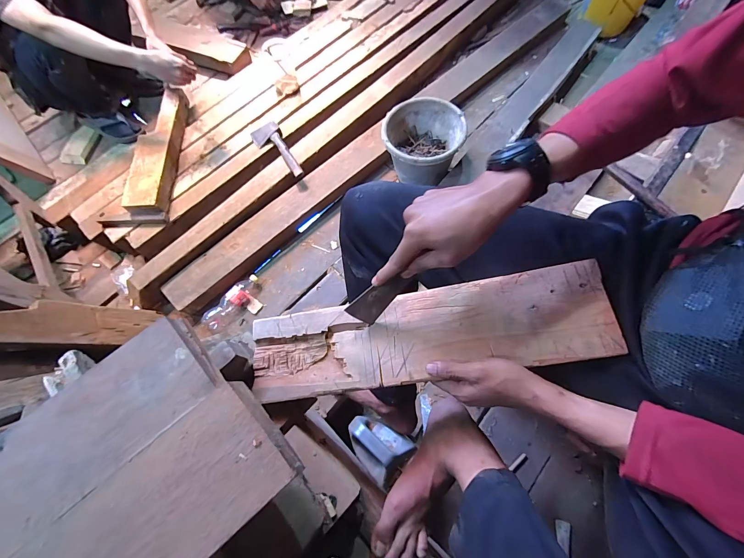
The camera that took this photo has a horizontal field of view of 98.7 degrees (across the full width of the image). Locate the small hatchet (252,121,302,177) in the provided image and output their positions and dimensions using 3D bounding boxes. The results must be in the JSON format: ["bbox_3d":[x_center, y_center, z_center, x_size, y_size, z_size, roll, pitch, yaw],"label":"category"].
[{"bbox_3d":[-0.350,-0.465,1.152,0.106,0.040,0.249,-27,71,-8],"label":"small hatchet"}]

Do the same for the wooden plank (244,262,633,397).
[{"bbox_3d":[0.062,0.073,0.426,0.465,0.020,0.115,-12,65,8],"label":"wooden plank"}]

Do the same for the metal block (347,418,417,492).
[{"bbox_3d":[0.007,0.366,0.695,0.143,0.071,0.106,32,74,13],"label":"metal block"}]

